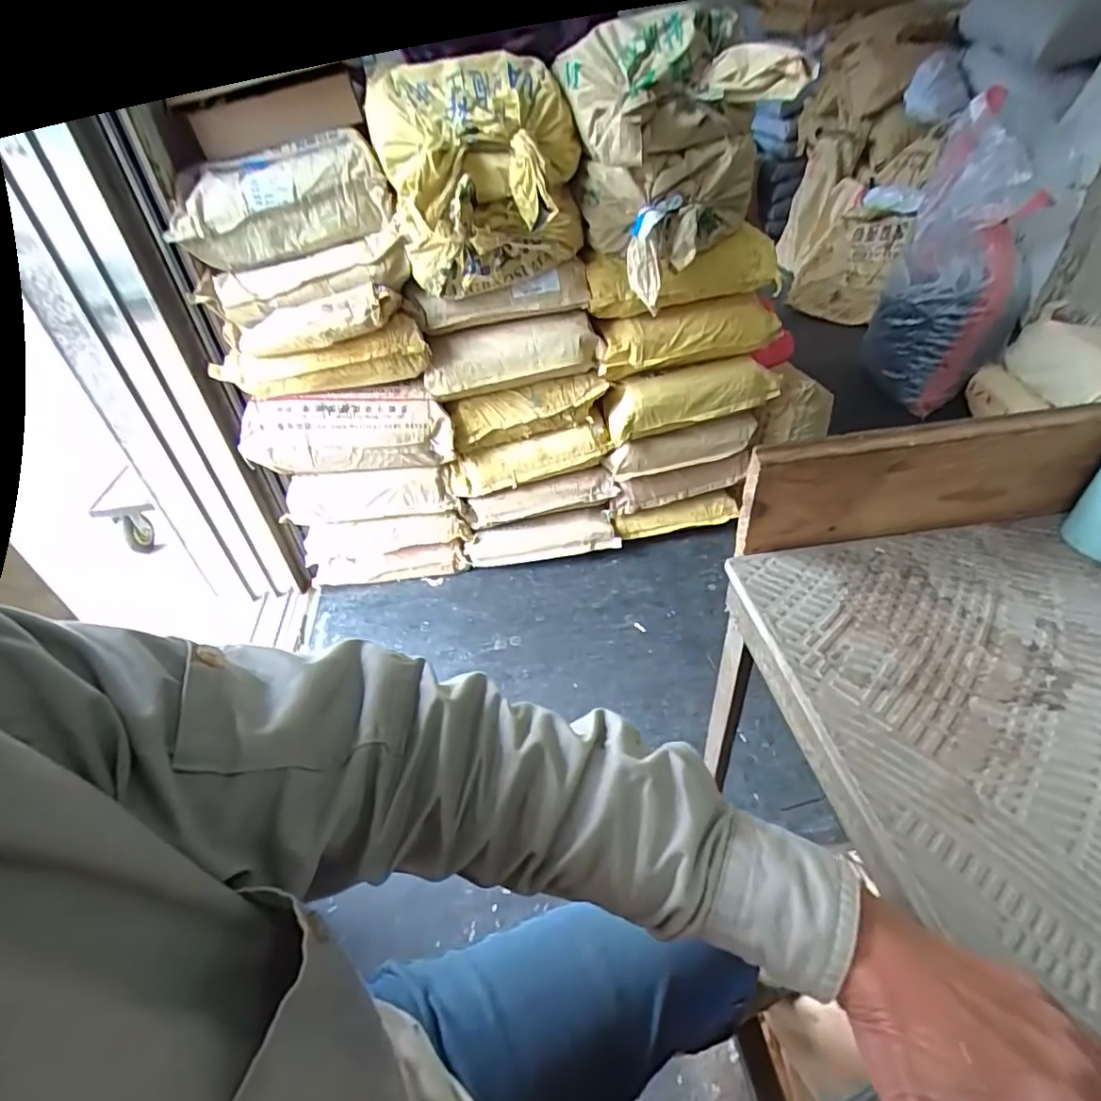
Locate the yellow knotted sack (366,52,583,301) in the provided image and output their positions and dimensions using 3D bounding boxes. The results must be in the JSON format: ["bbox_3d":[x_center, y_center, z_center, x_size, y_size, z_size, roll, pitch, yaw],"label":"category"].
[{"bbox_3d":[-0.126,-0.719,1.120,0.393,0.362,0.259,-9,40,-4],"label":"yellow knotted sack"}]

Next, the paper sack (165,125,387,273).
[{"bbox_3d":[-0.517,-0.673,1.103,0.402,0.169,0.154,-9,40,-4],"label":"paper sack"}]

